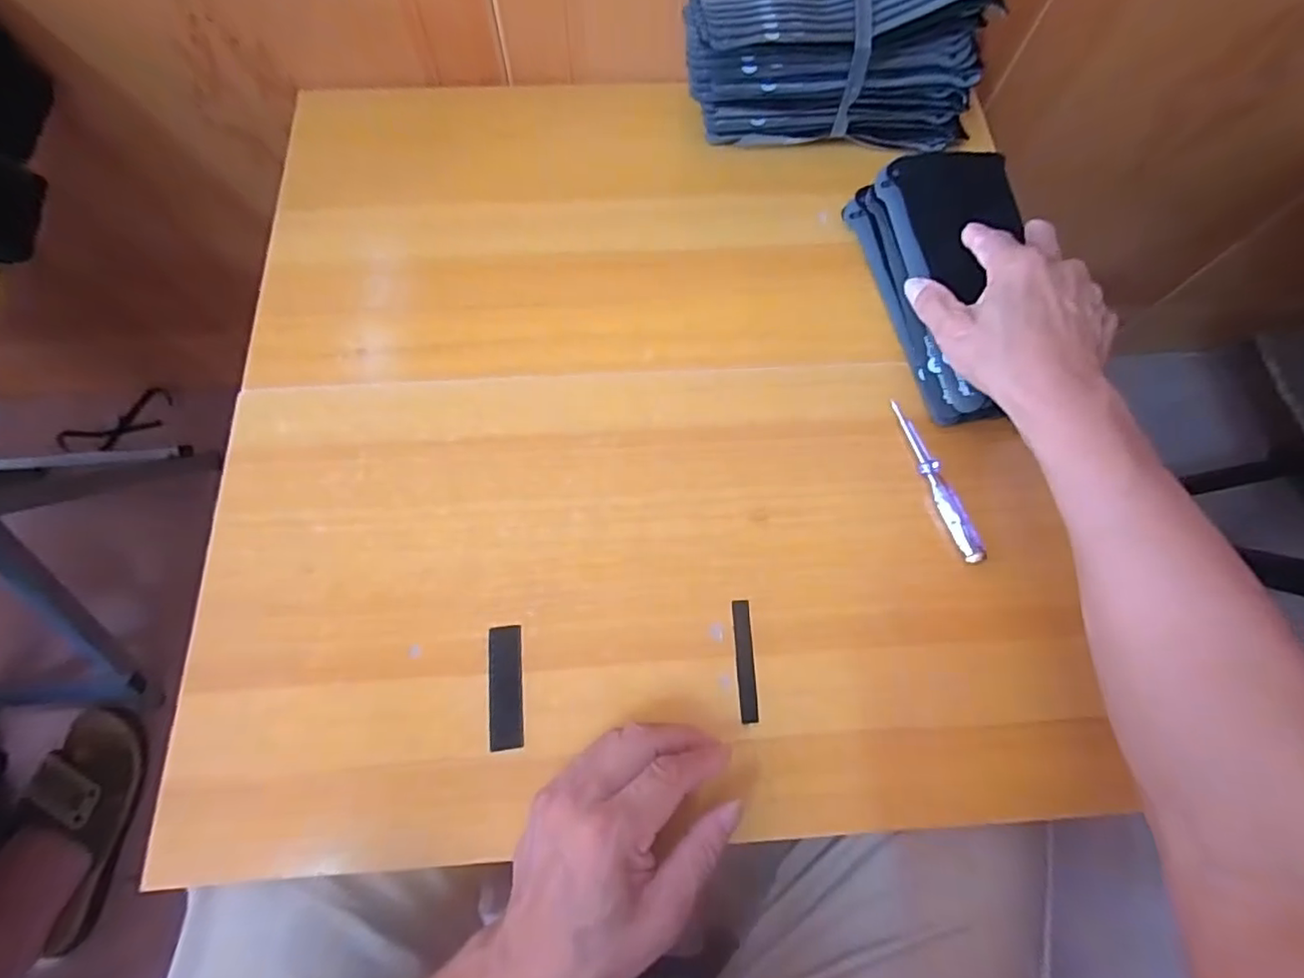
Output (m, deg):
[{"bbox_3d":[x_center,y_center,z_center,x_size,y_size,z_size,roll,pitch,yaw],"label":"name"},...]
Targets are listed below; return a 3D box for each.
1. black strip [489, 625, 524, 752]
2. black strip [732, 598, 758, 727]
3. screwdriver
[{"bbox_3d":[-0.086,0.117,0.352,0.019,0.004,0.069,-4,71,-3],"label":"black strip"},{"bbox_3d":[0.057,0.104,0.361,0.011,0.004,0.070,-1,71,-2],"label":"black strip"},{"bbox_3d":[0.190,-0.007,0.398,0.013,0.008,0.117,-17,72,-8],"label":"screwdriver"}]

